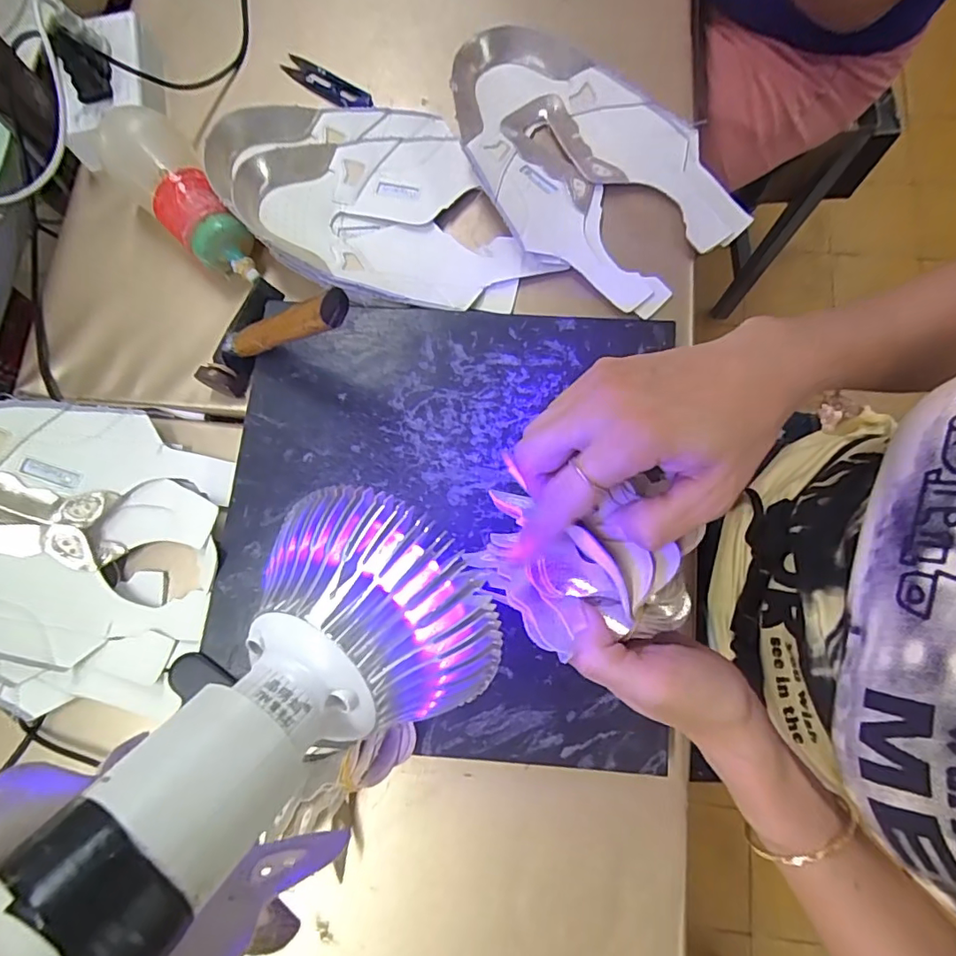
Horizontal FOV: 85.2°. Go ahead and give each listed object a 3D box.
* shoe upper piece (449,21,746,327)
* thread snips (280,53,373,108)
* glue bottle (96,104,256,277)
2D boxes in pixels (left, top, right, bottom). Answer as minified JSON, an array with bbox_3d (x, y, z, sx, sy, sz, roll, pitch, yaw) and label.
[{"bbox_3d":[0.085,-0.260,0.421,0.252,0.027,0.172,44,81,9],"label":"shoe upper piece"},{"bbox_3d":[-0.133,-0.352,0.464,0.099,0.015,0.027,43,81,9],"label":"thread snips"},{"bbox_3d":[-0.233,-0.215,0.415,0.061,0.059,0.156,-35,78,-6],"label":"glue bottle"}]

